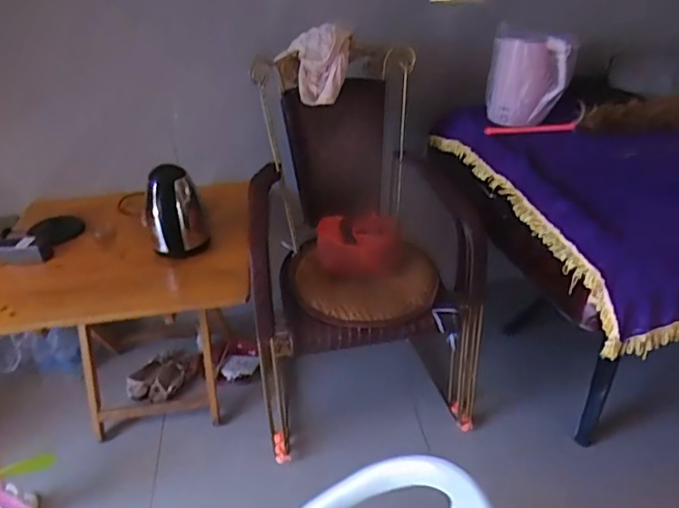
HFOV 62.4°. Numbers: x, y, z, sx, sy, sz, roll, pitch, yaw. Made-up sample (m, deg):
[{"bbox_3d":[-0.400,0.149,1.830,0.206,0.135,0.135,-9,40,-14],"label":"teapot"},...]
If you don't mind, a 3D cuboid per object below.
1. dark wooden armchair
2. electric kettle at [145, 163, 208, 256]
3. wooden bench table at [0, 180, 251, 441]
[{"bbox_3d":[0.049,-0.007,1.516,0.604,0.910,0.566,-8,32,-11],"label":"dark wooden armchair"},{"bbox_3d":[-0.422,-0.105,1.443,0.146,0.212,0.124,-12,33,-18],"label":"electric kettle"},{"bbox_3d":[-0.574,0.184,1.605,0.686,0.510,0.538,-5,32,-6],"label":"wooden bench table"}]

